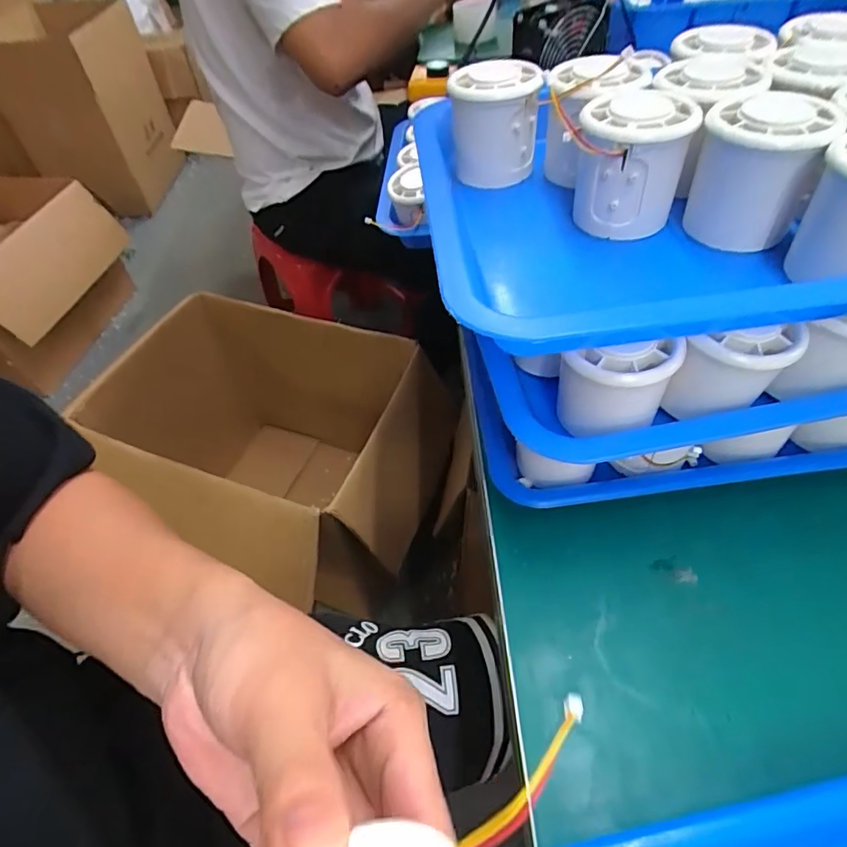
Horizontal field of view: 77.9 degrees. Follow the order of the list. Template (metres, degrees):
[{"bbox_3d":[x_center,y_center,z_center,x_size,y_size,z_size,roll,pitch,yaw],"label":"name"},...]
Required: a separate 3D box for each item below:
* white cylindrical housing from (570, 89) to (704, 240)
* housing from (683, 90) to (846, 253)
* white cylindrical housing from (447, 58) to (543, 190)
[{"bbox_3d":[0.112,-0.141,0.287,0.055,0.057,0.062,11,53,14],"label":"white cylindrical housing"},{"bbox_3d":[0.171,-0.132,0.271,0.056,0.059,0.057,28,59,25],"label":"housing"},{"bbox_3d":[0.046,-0.192,0.339,0.053,0.057,0.053,3,52,8],"label":"white cylindrical housing"}]

